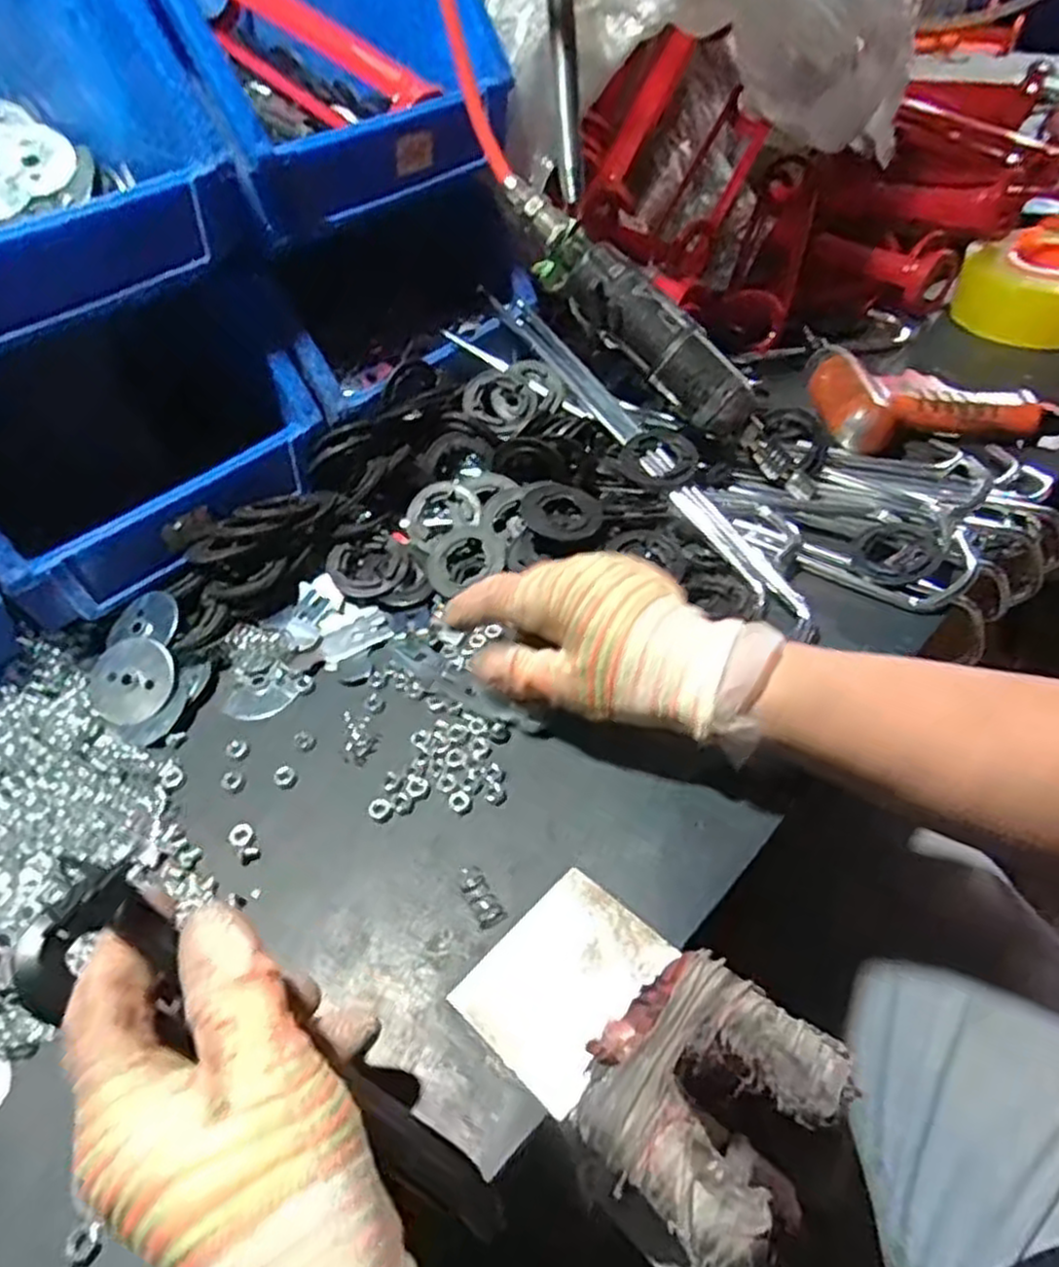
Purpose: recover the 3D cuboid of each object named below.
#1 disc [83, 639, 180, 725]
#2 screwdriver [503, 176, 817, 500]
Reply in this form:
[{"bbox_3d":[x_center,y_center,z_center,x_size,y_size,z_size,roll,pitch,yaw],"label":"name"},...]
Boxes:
[{"bbox_3d":[-0.214,0.025,0.405,0.048,0.004,0.048,-34,70,-1],"label":"disc"},{"bbox_3d":[0.080,-0.180,0.469,0.257,0.038,0.034,45,57,-2],"label":"screwdriver"}]

